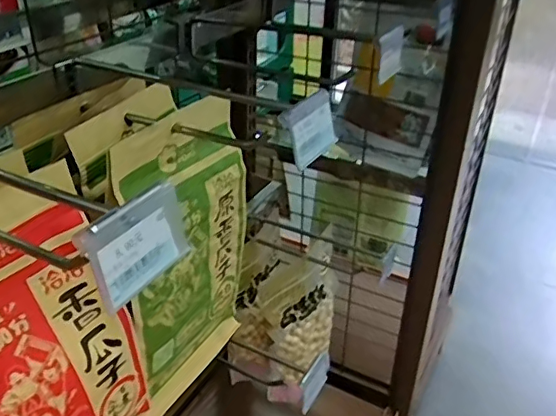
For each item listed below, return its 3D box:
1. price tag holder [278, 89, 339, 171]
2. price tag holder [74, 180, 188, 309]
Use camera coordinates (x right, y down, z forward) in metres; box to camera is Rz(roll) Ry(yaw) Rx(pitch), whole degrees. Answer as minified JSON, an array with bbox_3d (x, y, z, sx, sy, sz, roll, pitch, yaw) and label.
[{"bbox_3d":[0.019,-0.046,0.329,0.007,0.034,0.044,-2,30,46],"label":"price tag holder"},{"bbox_3d":[-0.054,0.014,0.219,0.005,0.034,0.047,6,31,32],"label":"price tag holder"}]

